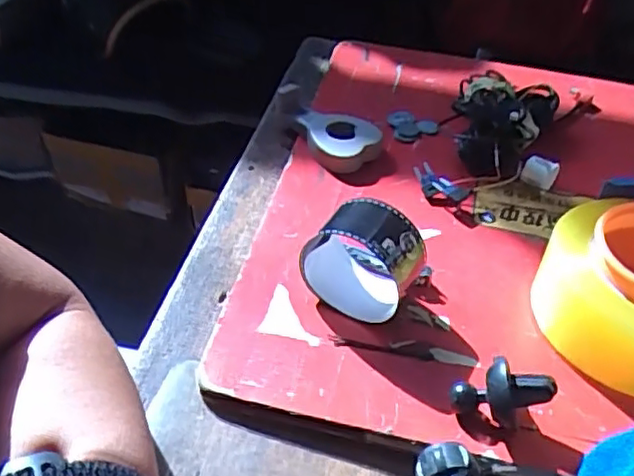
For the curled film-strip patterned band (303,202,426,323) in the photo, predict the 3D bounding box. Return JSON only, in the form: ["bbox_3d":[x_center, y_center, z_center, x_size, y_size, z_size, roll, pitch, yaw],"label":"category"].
[{"bbox_3d":[0.029,0.008,0.370,0.056,0.063,0.047,29,48,23],"label":"curled film-strip patterned band"}]

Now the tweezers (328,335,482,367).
[{"bbox_3d":[0.048,0.061,0.358,0.080,0.004,0.011,10,43,4],"label":"tweezers"}]

